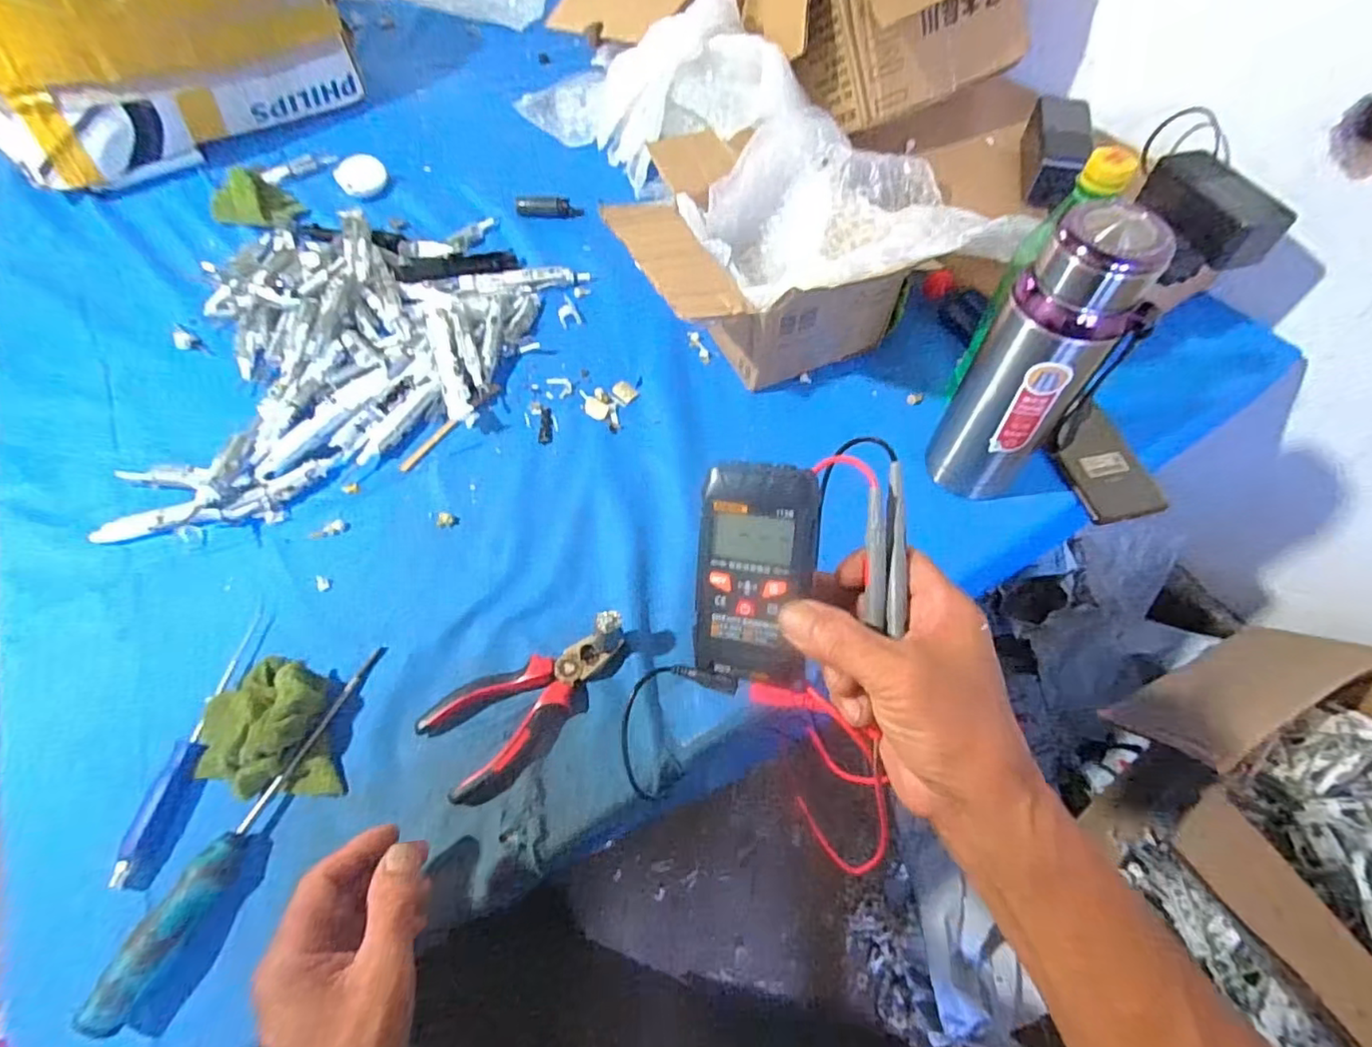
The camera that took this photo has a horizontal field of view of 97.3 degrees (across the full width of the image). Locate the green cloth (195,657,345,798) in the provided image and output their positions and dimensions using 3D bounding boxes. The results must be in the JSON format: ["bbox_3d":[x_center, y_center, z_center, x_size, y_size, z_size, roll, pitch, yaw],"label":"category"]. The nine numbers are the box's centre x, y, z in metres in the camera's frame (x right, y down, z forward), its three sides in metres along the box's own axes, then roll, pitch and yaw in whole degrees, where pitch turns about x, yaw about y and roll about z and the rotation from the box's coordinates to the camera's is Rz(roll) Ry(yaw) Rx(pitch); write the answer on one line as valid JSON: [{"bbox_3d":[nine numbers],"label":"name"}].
[{"bbox_3d":[-0.300,0.141,0.434,0.103,0.043,0.100,-4,60,-1],"label":"green cloth"}]

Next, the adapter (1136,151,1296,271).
[{"bbox_3d":[0.507,-0.307,0.590,0.070,0.048,0.127,-17,60,-10],"label":"adapter"}]

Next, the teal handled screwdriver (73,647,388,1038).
[{"bbox_3d":[-0.289,0.194,0.408,0.024,0.031,0.245,20,62,12],"label":"teal handled screwdriver"}]

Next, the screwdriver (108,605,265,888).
[{"bbox_3d":[-0.357,0.152,0.440,0.022,0.015,0.190,4,60,4],"label":"screwdriver"}]

